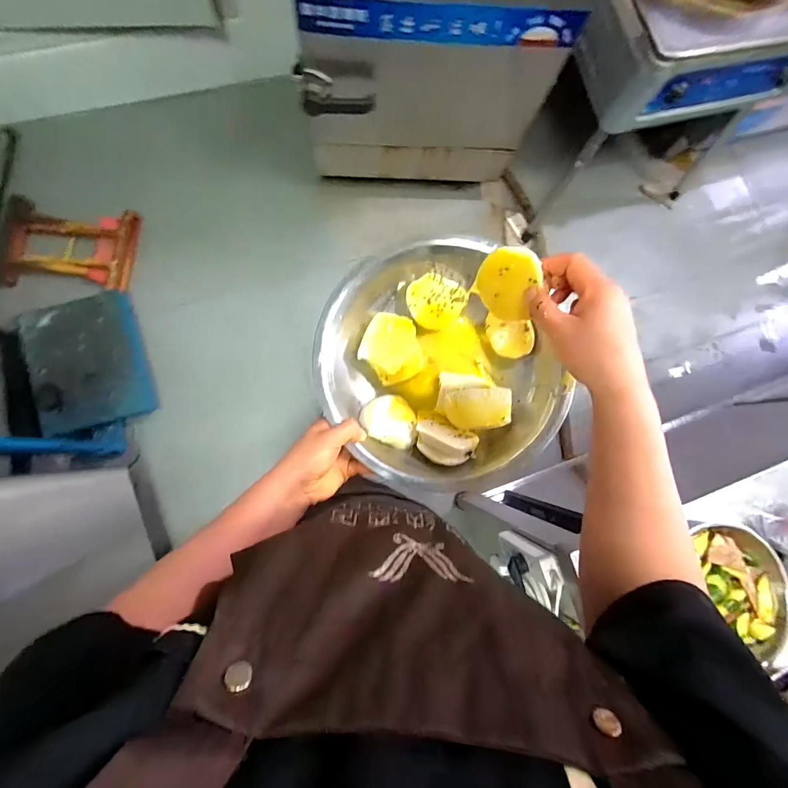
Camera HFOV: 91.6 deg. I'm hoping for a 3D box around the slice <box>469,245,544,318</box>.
[{"bbox_3d":[0.101,-0.099,0.347,0.053,0.066,0.005,21,47,22],"label":"slice"}]

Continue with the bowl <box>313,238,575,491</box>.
[{"bbox_3d":[0.048,-0.029,0.445,0.253,0.069,0.275,1,82,-5],"label":"bowl"}]

